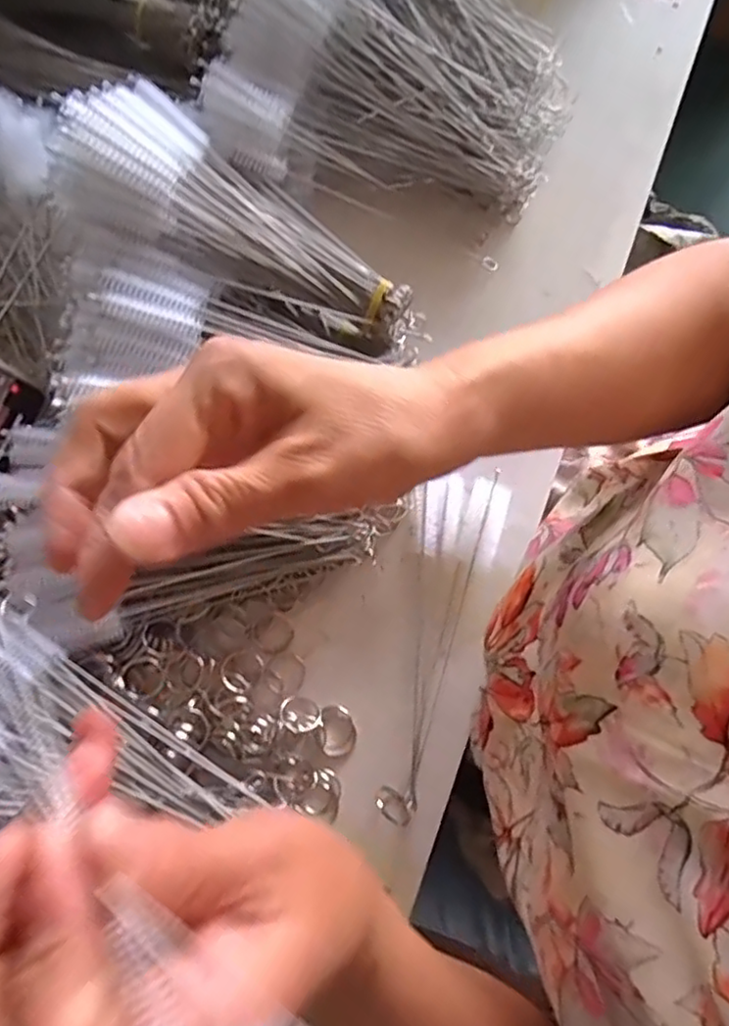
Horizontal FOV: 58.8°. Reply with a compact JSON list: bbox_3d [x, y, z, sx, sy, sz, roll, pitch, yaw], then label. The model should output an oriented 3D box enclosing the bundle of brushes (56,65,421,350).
[{"bbox_3d":[-0.061,-0.167,0.372,0.209,0.052,0.099,26,80,-17],"label":"bundle of brushes"}]

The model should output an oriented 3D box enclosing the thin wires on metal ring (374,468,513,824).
[{"bbox_3d":[0.036,0.072,0.389,0.055,0.020,0.203,17,80,4],"label":"thin wires on metal ring"}]

